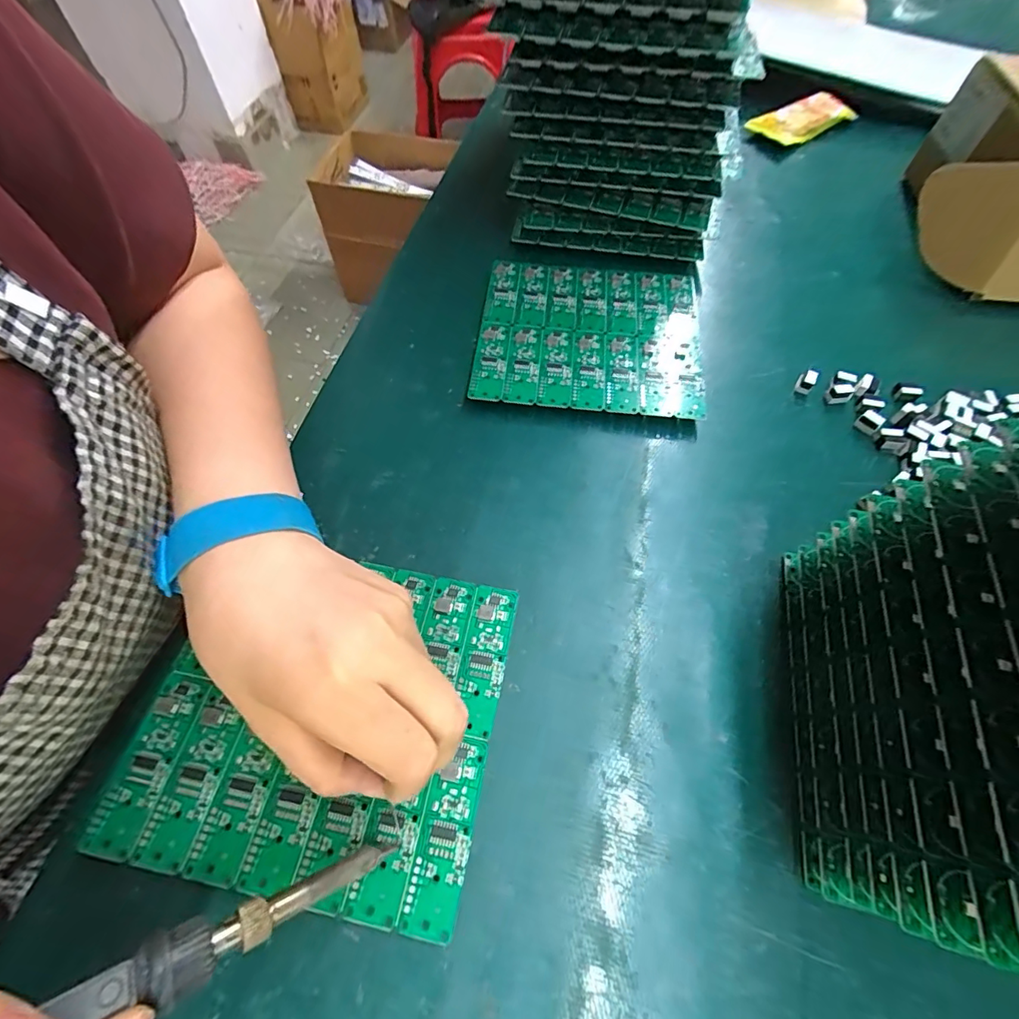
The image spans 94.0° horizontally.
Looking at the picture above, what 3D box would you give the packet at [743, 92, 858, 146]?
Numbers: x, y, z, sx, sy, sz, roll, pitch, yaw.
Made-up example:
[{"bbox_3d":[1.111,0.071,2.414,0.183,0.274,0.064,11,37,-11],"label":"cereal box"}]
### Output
[{"bbox_3d":[0.308,-0.410,0.495,0.130,0.019,0.033,-25,63,-13],"label":"packet"}]

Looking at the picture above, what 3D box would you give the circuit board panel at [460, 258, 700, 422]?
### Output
[{"bbox_3d":[0.055,-0.120,0.332,0.147,0.018,0.130,6,61,4],"label":"circuit board panel"}]

